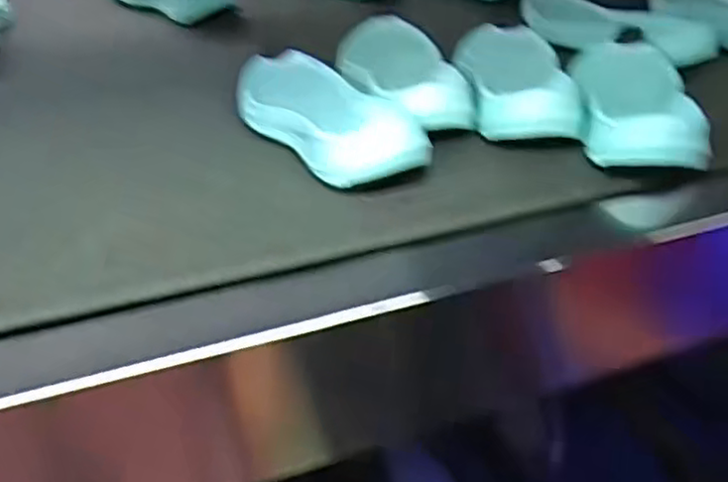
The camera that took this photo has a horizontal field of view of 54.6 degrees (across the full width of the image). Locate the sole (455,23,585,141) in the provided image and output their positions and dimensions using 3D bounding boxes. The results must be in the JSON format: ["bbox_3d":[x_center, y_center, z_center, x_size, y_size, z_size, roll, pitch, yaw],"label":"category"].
[{"bbox_3d":[0.118,-0.140,0.560,0.076,0.028,0.197,2,37,3],"label":"sole"}]

